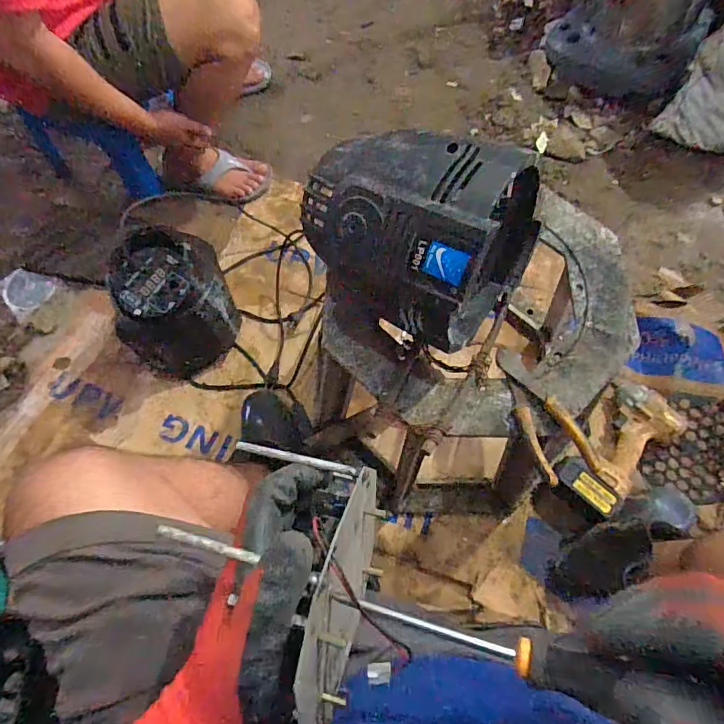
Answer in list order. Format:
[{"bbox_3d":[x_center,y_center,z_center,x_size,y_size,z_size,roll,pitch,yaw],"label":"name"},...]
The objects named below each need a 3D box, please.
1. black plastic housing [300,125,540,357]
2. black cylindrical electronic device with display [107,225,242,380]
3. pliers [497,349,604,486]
[{"bbox_3d":[0.052,-0.142,0.526,0.243,0.198,0.151,32,73,14],"label":"black plastic housing"},{"bbox_3d":[-0.328,-0.116,0.878,0.154,0.245,0.188,-23,70,-7],"label":"black cylindrical electronic device with display"},{"bbox_3d":[0.199,0.054,0.541,0.063,0.021,0.165,-21,58,-5],"label":"pliers"}]

